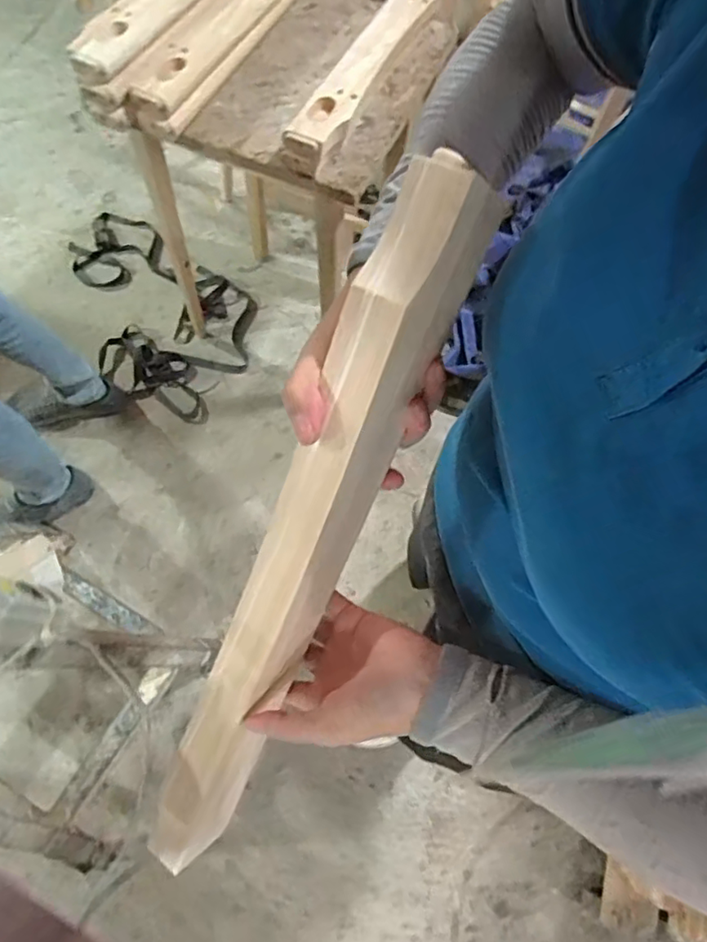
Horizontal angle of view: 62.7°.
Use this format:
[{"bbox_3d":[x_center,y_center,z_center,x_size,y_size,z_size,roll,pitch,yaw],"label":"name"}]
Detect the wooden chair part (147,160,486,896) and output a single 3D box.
[{"bbox_3d":[-0.038,0.063,0.347,0.046,0.050,0.461,28,110,12],"label":"wooden chair part"}]

